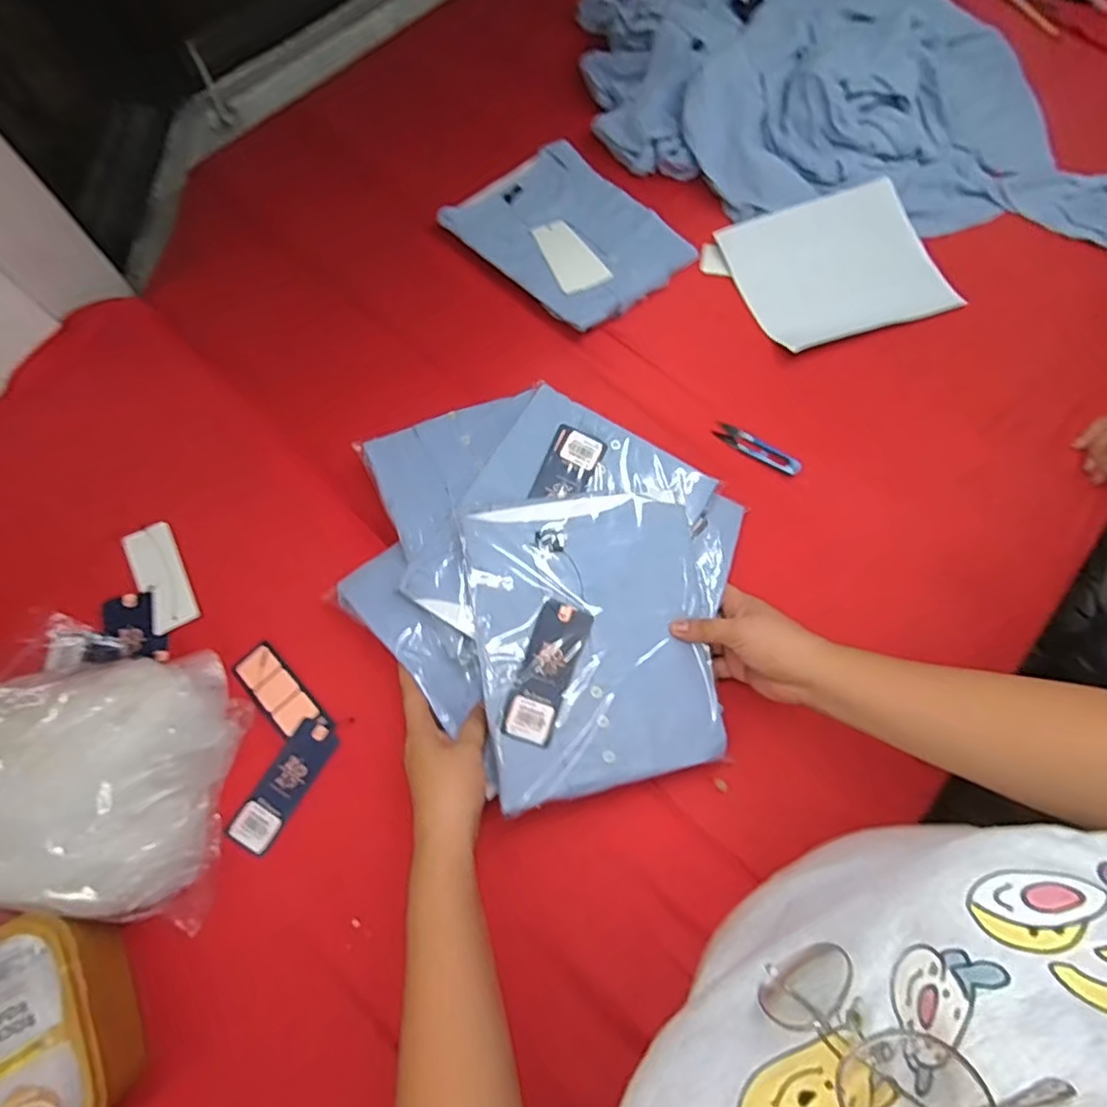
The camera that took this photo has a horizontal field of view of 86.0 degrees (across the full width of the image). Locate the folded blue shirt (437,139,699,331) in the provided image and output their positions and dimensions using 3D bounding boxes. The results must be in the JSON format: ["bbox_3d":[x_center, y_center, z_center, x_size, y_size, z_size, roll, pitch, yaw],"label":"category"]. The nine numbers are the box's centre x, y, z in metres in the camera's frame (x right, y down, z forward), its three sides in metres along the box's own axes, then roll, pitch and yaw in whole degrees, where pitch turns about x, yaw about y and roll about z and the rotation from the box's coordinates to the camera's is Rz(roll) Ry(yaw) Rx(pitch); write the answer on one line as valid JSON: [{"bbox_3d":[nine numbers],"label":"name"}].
[{"bbox_3d":[0.017,-0.412,0.763,0.217,0.031,0.275,-40,75,-12],"label":"folded blue shirt"}]

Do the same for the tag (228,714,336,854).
[{"bbox_3d":[-0.253,0.217,0.564,0.041,0.007,0.122,30,73,5],"label":"tag"}]

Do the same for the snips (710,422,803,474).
[{"bbox_3d":[0.232,-0.122,0.675,0.104,0.011,0.030,33,74,11],"label":"snips"}]

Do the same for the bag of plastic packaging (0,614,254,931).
[{"bbox_3d":[-0.491,0.187,0.505,0.386,0.131,0.235,-1,71,0],"label":"bag of plastic packaging"}]

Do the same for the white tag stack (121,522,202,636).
[{"bbox_3d":[-0.415,0.024,0.626,0.049,0.007,0.121,-28,73,-9],"label":"white tag stack"}]

